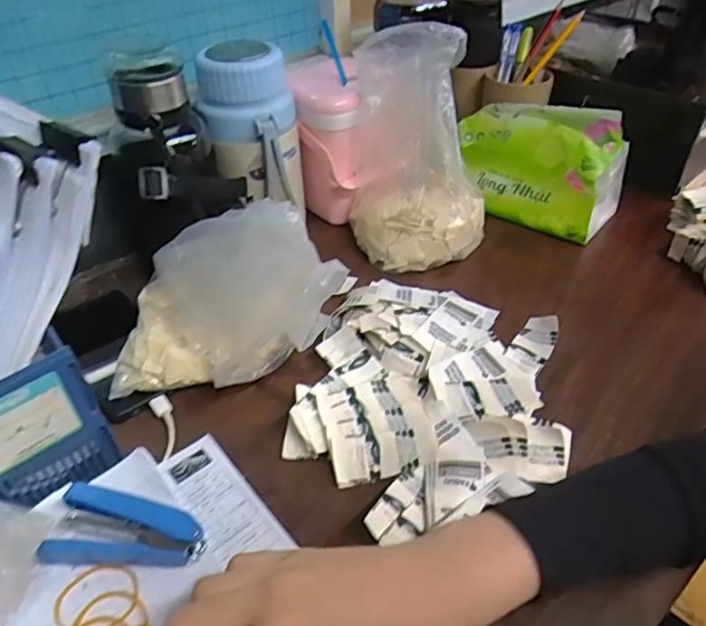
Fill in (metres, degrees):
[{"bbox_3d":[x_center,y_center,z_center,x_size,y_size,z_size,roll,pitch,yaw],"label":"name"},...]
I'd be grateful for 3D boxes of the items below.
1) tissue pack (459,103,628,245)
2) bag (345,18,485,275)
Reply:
[{"bbox_3d":[0.210,-0.174,0.653,0.185,0.117,0.093,28,49,29],"label":"tissue pack"},{"bbox_3d":[0.068,-0.161,0.568,0.138,0.200,0.125,-3,41,-2],"label":"bag"}]

